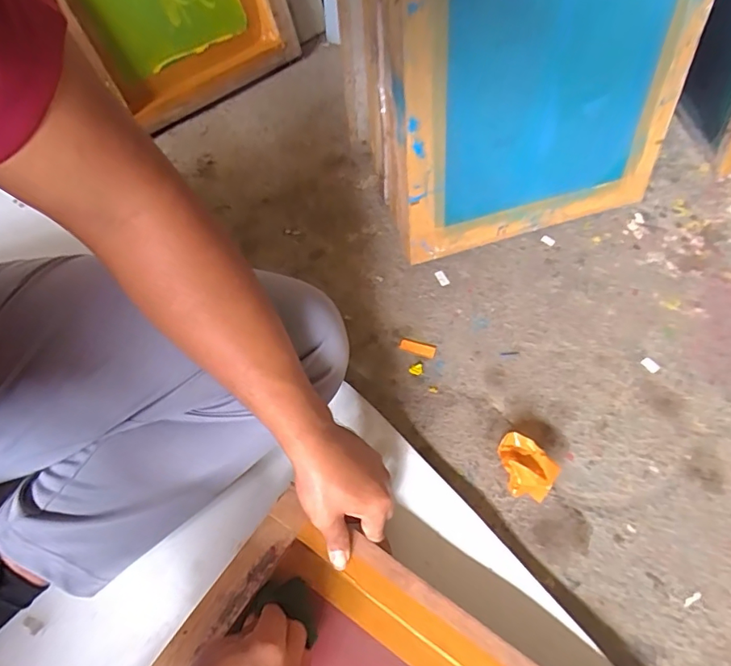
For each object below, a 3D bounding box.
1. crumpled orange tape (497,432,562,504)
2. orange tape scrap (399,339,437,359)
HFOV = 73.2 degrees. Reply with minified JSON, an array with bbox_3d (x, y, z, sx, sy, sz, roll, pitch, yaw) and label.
[{"bbox_3d":[0.178,0.150,0.550,0.049,0.036,0.073,-30,65,-13],"label":"crumpled orange tape"},{"bbox_3d":[0.068,0.019,0.639,0.046,0.004,0.018,14,63,10],"label":"orange tape scrap"}]

